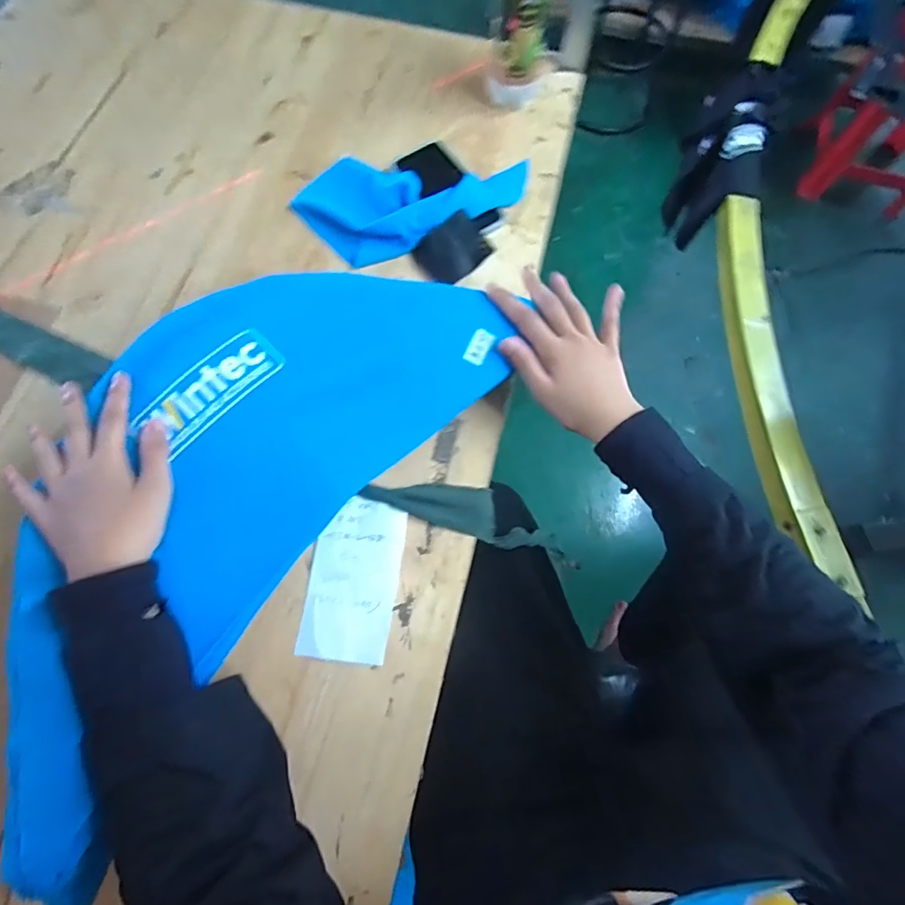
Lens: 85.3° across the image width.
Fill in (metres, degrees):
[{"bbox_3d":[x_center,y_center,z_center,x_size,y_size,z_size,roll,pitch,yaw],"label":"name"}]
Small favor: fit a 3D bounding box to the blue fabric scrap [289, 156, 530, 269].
[{"bbox_3d":[-0.045,-0.313,0.570,0.259,0.025,0.152,-27,74,-9],"label":"blue fabric scrap"}]

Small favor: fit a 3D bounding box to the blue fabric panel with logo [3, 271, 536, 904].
[{"bbox_3d":[-0.180,0.028,0.415,0.252,0.095,0.519,33,73,10],"label":"blue fabric panel with logo"}]

